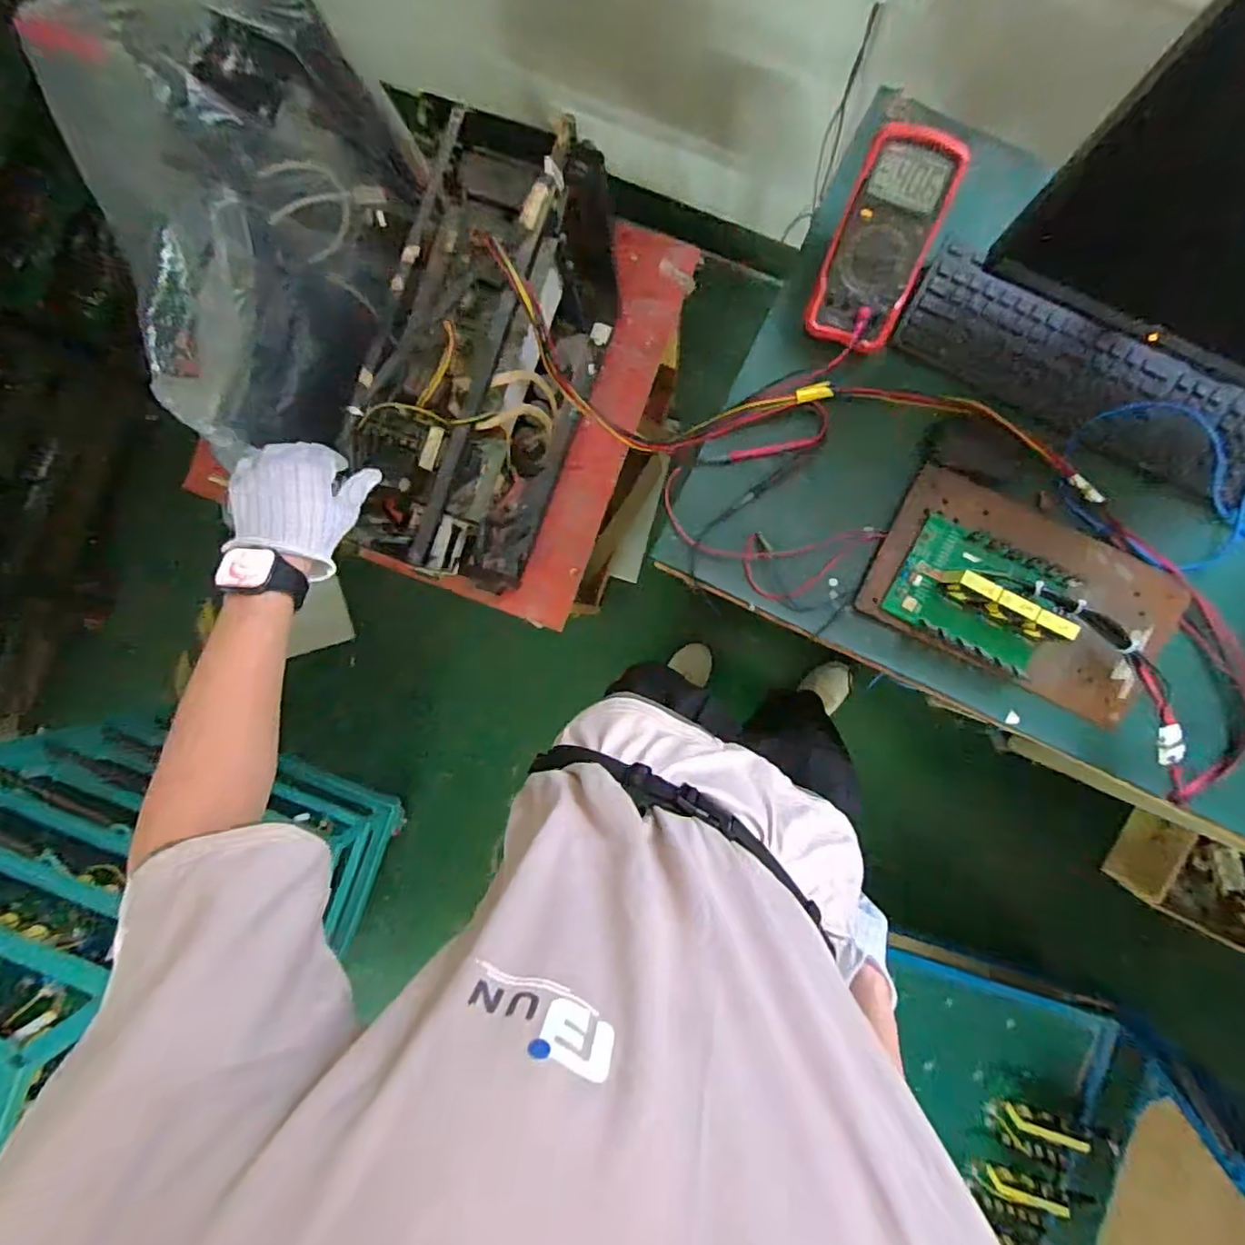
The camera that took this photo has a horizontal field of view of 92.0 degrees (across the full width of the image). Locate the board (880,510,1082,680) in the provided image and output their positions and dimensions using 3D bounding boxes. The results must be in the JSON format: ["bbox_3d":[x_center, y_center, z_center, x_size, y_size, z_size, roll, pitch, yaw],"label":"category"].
[{"bbox_3d":[0.416,-0.026,0.666,0.204,0.052,0.128,28,93,3],"label":"board"}]

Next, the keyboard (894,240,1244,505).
[{"bbox_3d":[0.519,-0.269,0.672,0.421,0.026,0.113,30,129,5],"label":"keyboard"}]

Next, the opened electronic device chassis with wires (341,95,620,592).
[{"bbox_3d":[-0.159,-0.293,0.752,0.181,0.298,0.477,15,92,4],"label":"opened electronic device chassis with wires"}]

